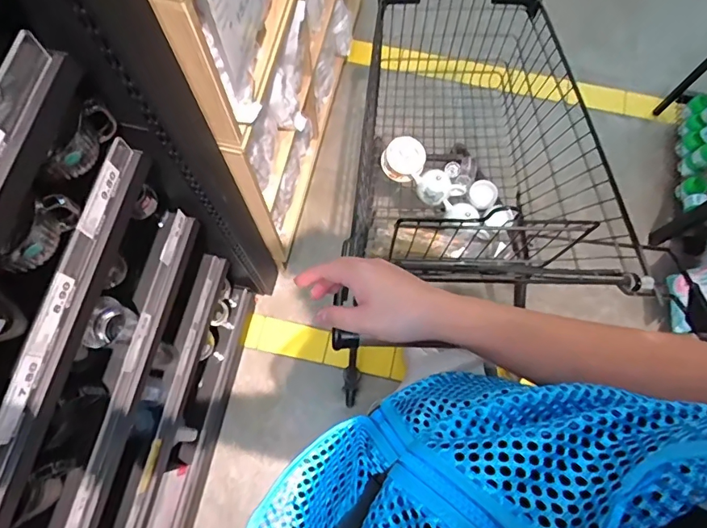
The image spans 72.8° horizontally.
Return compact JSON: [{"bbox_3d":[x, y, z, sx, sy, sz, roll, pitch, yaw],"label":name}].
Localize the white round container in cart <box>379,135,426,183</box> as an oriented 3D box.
[{"bbox_3d":[0.113,-0.238,1.100,0.094,0.074,0.079,22,73,5],"label":"white round container in cart"}]

